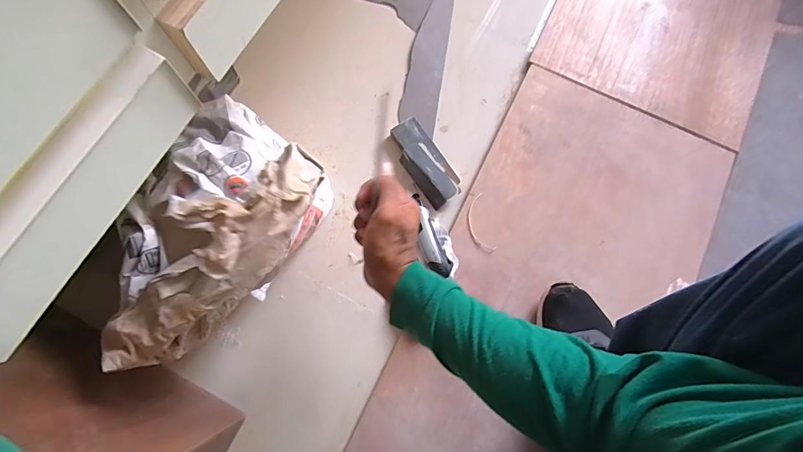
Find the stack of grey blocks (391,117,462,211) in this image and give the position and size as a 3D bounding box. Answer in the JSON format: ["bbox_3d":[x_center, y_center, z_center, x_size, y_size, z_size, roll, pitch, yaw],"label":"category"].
[{"bbox_3d":[0.041,-0.115,0.676,0.066,0.030,0.164,-30,78,-9],"label":"stack of grey blocks"}]

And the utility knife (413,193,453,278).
[{"bbox_3d":[0.047,0.011,0.643,0.039,0.018,0.149,-14,63,-5],"label":"utility knife"}]

